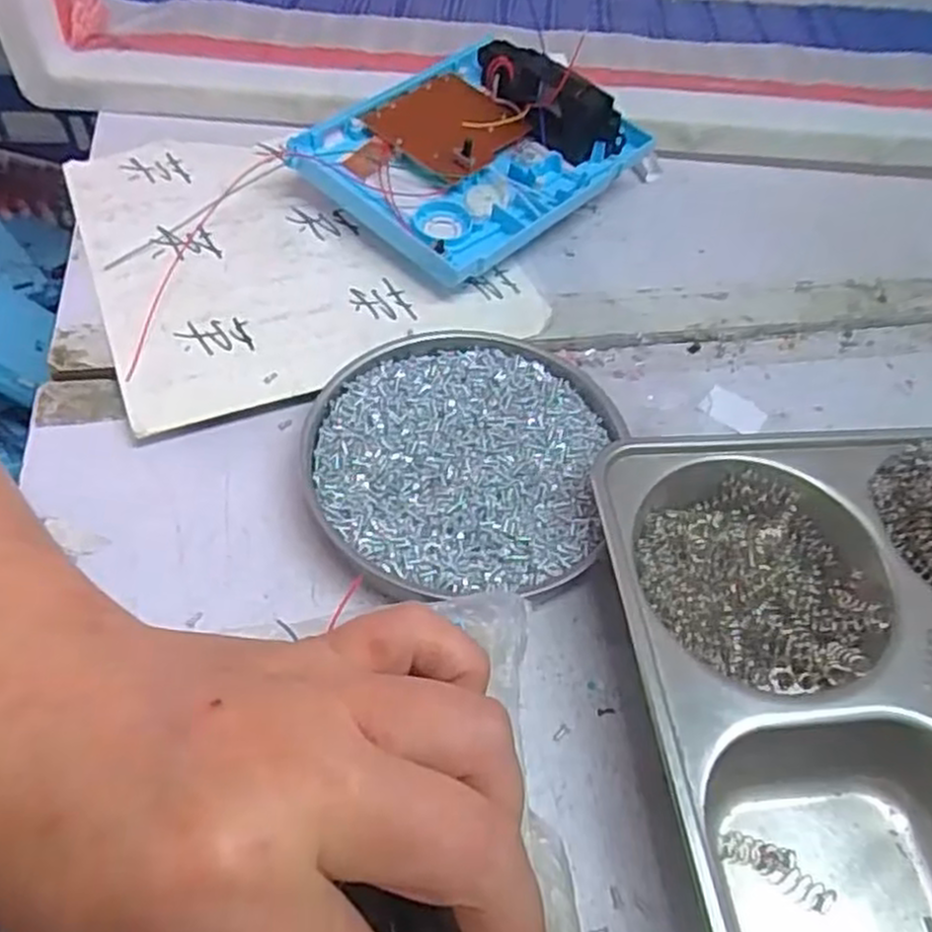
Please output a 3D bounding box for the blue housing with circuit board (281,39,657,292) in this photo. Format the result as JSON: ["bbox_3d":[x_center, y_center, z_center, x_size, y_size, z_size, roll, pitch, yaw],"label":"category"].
[{"bbox_3d":[0.001,-0.177,0.442,0.141,0.052,0.154,37,59,21],"label":"blue housing with circuit board"}]

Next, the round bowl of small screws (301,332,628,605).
[{"bbox_3d":[-0.004,-0.001,0.341,0.125,0.021,0.129,2,53,-3],"label":"round bowl of small screws"}]

